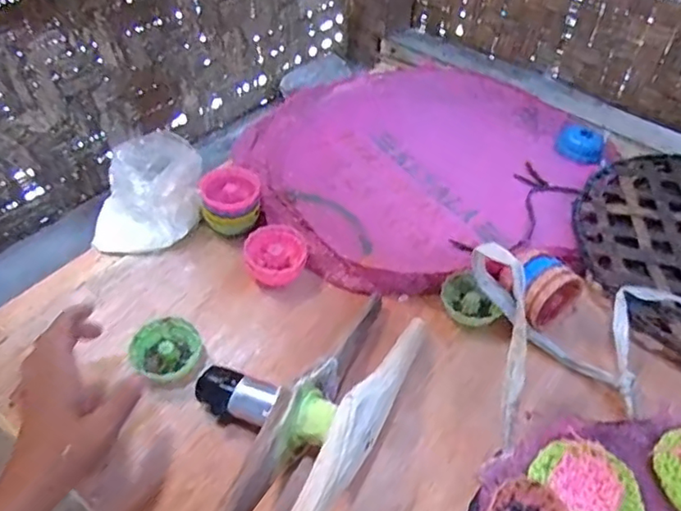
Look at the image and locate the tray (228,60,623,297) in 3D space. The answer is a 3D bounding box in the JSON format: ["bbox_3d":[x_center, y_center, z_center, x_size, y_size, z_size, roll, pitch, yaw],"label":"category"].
[{"bbox_3d":[0.105,-0.123,0.721,0.416,0.029,0.414,1,46,-1],"label":"tray"}]

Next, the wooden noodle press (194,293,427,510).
[{"bbox_3d":[-0.046,0.122,0.460,0.157,0.075,0.295,17,48,14],"label":"wooden noodle press"}]

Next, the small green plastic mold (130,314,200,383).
[{"bbox_3d":[-0.158,0.085,0.526,0.054,0.026,0.060,34,54,27],"label":"small green plastic mold"}]

